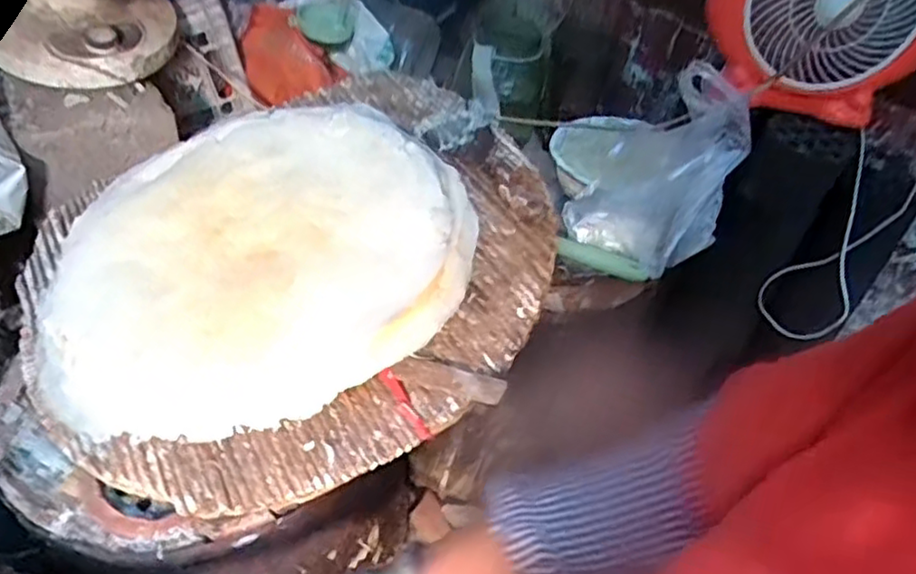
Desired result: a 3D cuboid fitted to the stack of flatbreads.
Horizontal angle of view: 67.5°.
[{"bbox_3d":[-0.185,-0.036,0.640,0.380,0.033,0.346,-7,57,2],"label":"stack of flatbreads"}]

